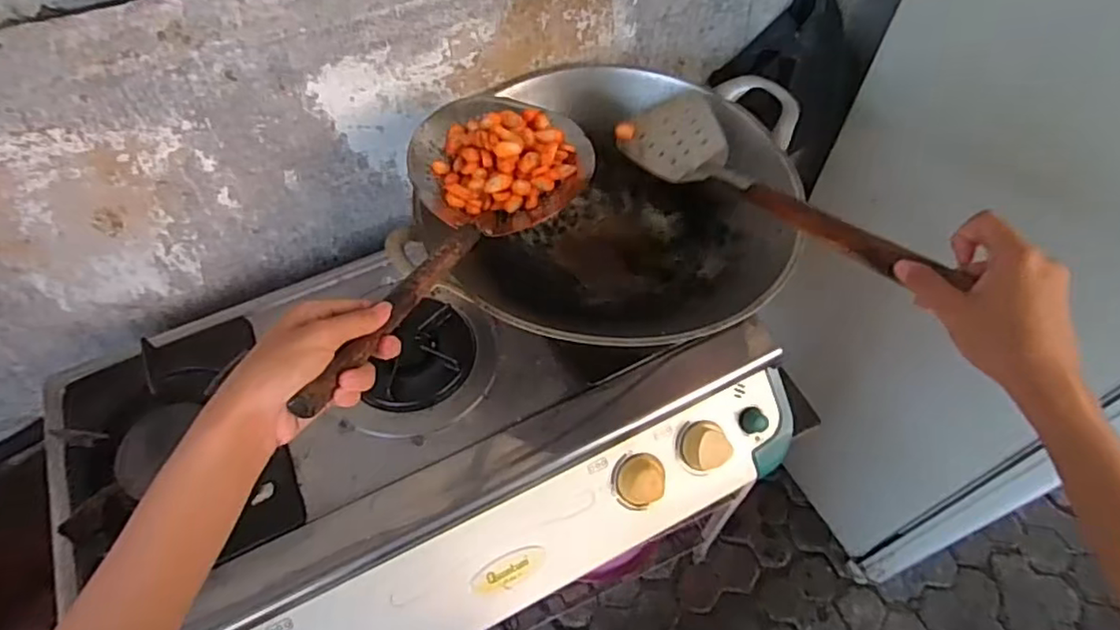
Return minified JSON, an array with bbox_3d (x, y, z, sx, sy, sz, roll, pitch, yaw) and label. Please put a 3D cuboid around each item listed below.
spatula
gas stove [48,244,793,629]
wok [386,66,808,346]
[{"bbox_3d":[0.167,-0.115,0.544,0.102,0.054,0.368,-17,33,-11],"label":"spatula"},{"bbox_3d":[-0.132,0.115,0.689,0.694,0.136,0.410,-22,59,-14],"label":"gas stove"},{"bbox_3d":[0.058,-0.124,0.681,0.362,0.129,0.302,5,56,3],"label":"wok"}]

